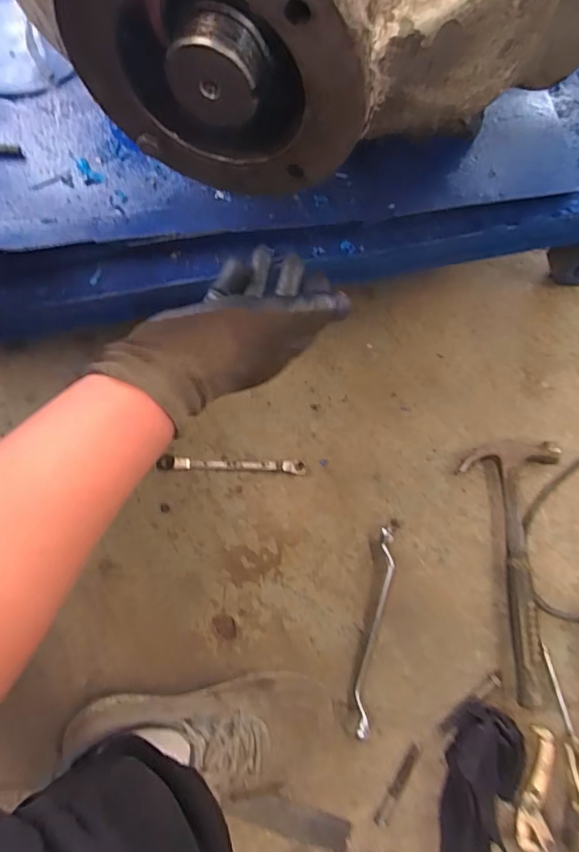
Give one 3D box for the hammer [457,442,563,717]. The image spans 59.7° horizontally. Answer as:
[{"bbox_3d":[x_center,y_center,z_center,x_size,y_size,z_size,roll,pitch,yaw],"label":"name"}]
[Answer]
[{"bbox_3d":[0.291,0.175,0.635,0.120,0.036,0.311,0,76,2],"label":"hammer"}]

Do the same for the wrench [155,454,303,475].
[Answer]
[{"bbox_3d":[-0.077,0.052,0.676,0.196,0.014,0.019,1,76,2],"label":"wrench"}]

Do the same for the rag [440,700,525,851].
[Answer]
[{"bbox_3d":[0.223,0.423,0.573,0.086,0.051,0.181,10,76,4],"label":"rag"}]

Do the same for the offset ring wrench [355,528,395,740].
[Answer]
[{"bbox_3d":[0.107,0.253,0.626,0.026,0.028,0.247,11,76,4],"label":"offset ring wrench"}]

